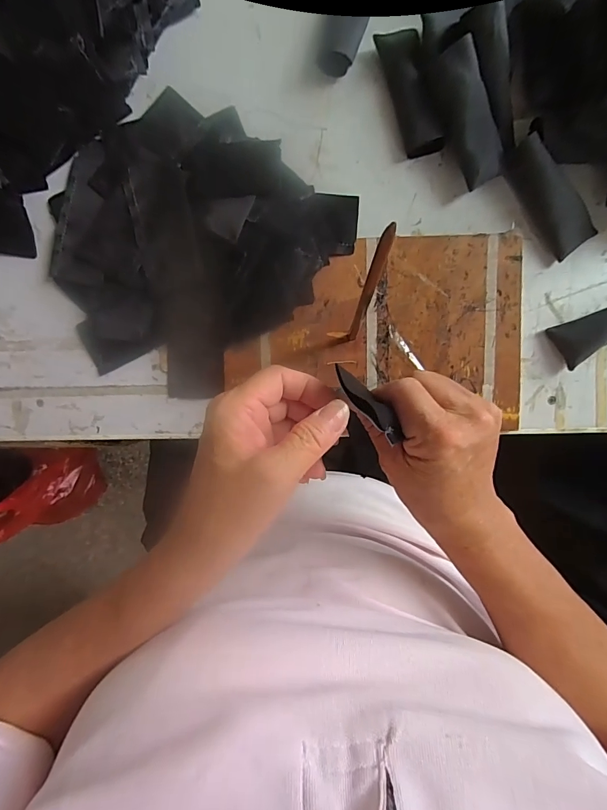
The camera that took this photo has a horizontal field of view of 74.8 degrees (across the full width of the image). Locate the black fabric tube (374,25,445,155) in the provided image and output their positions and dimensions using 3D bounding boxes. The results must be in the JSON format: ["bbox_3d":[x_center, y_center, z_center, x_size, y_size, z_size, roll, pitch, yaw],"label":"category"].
[{"bbox_3d":[0.094,-0.274,0.350,0.027,0.025,0.104,-17,93,4],"label":"black fabric tube"}]

